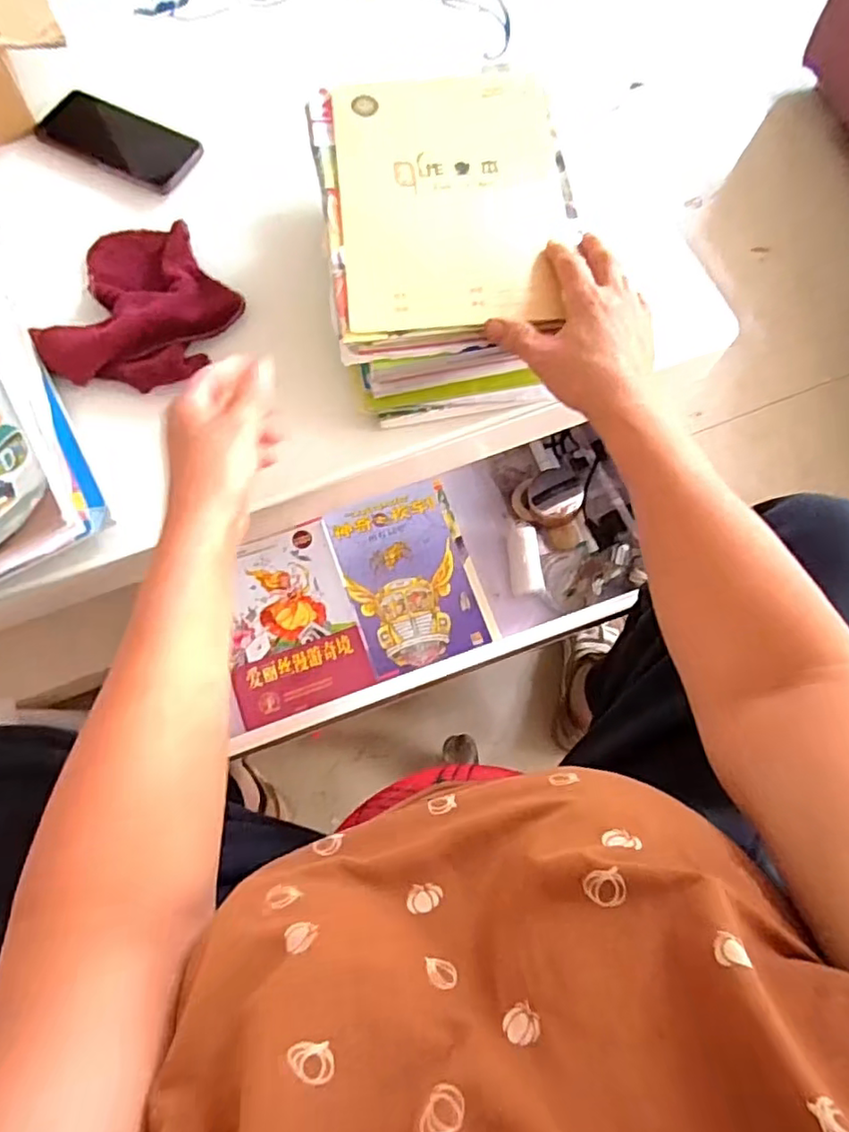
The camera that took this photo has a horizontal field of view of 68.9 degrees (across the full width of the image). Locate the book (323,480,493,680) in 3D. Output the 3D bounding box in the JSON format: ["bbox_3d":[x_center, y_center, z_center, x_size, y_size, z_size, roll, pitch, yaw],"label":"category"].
[{"bbox_3d":[-0.020,0.013,0.747,0.142,0.017,0.211,-18,74,-8],"label":"book"}]

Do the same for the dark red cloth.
[{"bbox_3d":[-0.254,-0.242,0.567,0.158,0.036,0.175,11,72,1],"label":"dark red cloth"}]

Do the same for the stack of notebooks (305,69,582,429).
[{"bbox_3d":[0.021,-0.279,0.542,0.201,0.096,0.268,-7,73,-5],"label":"stack of notebooks"}]

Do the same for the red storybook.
[{"bbox_3d":[-0.154,0.061,0.699,0.144,0.018,0.199,-18,74,-8],"label":"red storybook"}]

